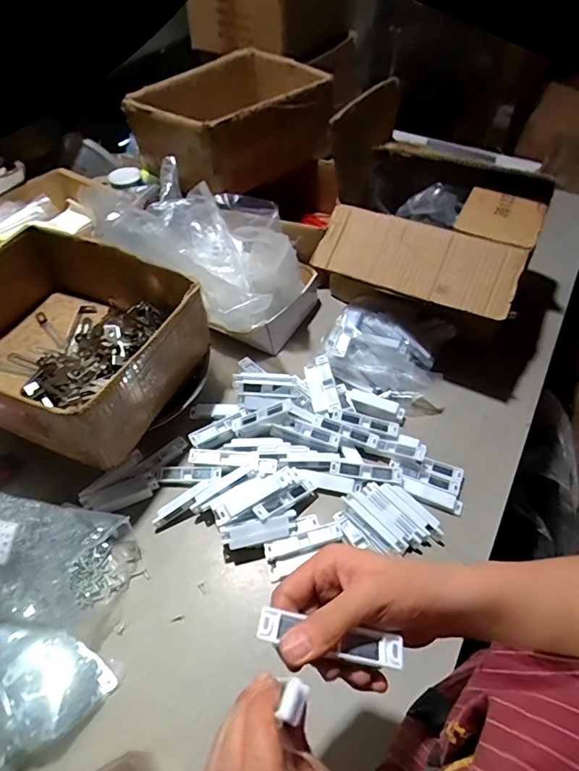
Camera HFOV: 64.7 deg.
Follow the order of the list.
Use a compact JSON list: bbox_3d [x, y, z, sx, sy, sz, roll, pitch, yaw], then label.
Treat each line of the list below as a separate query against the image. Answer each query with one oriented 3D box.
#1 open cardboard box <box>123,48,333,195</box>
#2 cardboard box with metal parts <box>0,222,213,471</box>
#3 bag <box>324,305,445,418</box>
[{"bbox_3d":[-0.108,-0.503,0.884,0.262,0.134,0.330,33,59,24],"label":"open cardboard box"},{"bbox_3d":[-0.301,-0.065,0.621,0.310,0.128,0.259,18,54,15],"label":"cardboard box with metal parts"},{"bbox_3d":[0.149,-0.044,0.704,0.116,0.070,0.188,-38,60,-26],"label":"bag"}]

